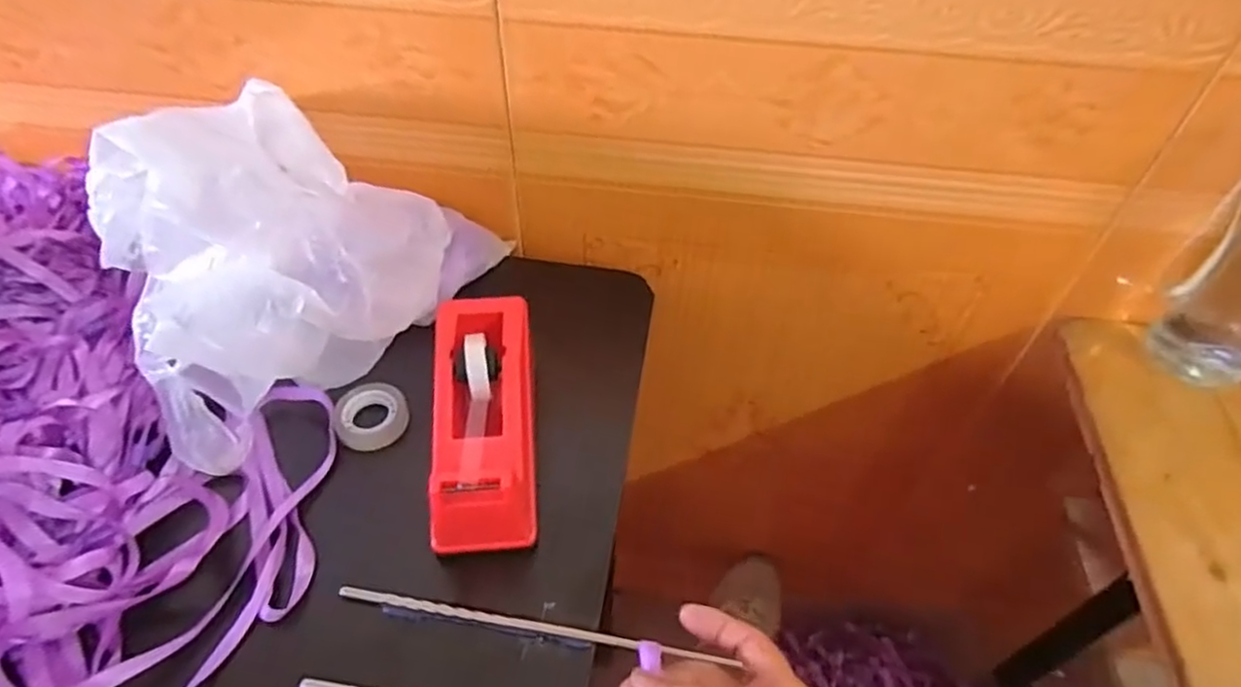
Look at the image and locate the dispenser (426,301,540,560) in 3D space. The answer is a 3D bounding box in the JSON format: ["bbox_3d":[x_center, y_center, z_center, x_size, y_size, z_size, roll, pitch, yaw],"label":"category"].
[{"bbox_3d":[-0.085,0.050,0.429,0.064,0.074,0.163,-3,49,-3],"label":"dispenser"}]

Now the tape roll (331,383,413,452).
[{"bbox_3d":[-0.169,0.049,0.468,0.045,0.013,0.047,1,49,-1],"label":"tape roll"}]

